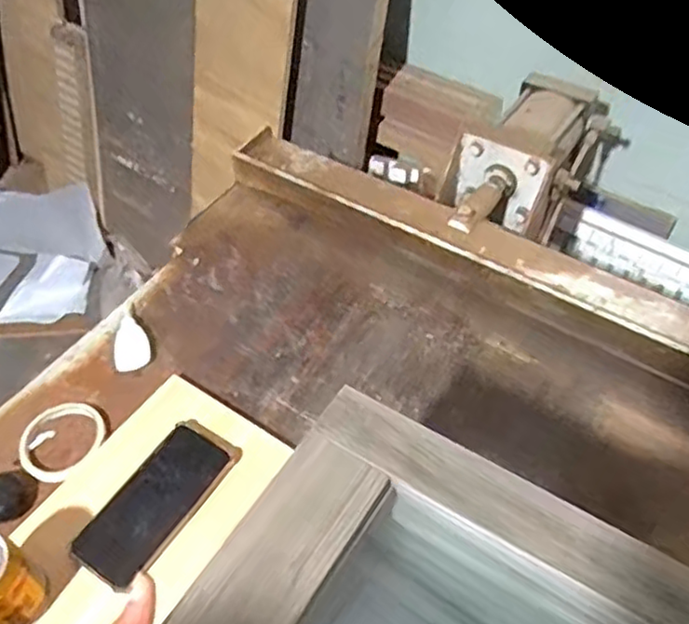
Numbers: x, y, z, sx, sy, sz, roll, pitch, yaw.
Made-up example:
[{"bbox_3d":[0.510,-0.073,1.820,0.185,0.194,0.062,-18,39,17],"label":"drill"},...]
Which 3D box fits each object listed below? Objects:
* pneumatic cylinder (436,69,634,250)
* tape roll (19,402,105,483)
[{"bbox_3d":[0.255,-0.207,0.978,0.159,0.120,0.349,34,59,26],"label":"pneumatic cylinder"},{"bbox_3d":[-0.303,0.138,0.724,0.086,0.017,0.089,-1,51,1],"label":"tape roll"}]

